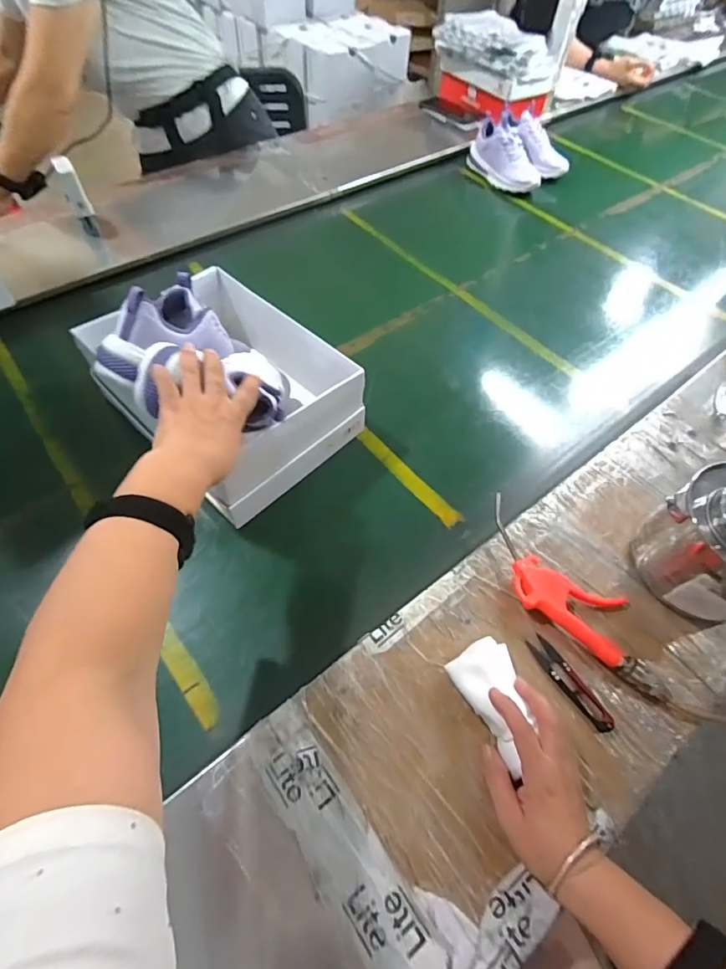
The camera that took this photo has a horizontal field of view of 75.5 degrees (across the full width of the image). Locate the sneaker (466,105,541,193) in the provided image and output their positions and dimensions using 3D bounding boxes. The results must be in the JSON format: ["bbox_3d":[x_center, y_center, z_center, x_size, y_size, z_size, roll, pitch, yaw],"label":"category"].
[{"bbox_3d":[0.332,-0.758,1.077,0.087,0.094,0.189,-22,60,-17],"label":"sneaker"}]

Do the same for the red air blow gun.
[{"bbox_3d":[0.223,0.118,0.506,0.235,0.026,0.090,35,61,19],"label":"red air blow gun"}]

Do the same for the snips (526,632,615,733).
[{"bbox_3d":[0.207,0.198,0.468,0.021,0.004,0.101,-29,62,-21],"label":"snips"}]

